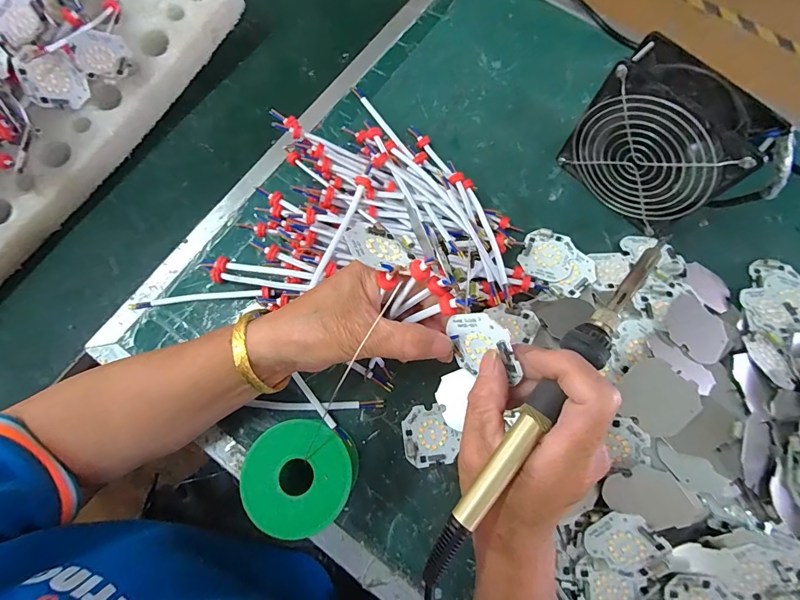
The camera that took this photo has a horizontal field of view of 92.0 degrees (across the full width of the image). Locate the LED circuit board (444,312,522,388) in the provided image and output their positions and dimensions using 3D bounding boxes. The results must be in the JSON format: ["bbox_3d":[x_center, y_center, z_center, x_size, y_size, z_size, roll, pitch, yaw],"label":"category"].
[{"bbox_3d":[0.048,0.028,0.230,0.005,0.043,0.043,-30,108,-38],"label":"LED circuit board"}]

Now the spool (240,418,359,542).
[{"bbox_3d":[-0.065,0.120,0.274,0.065,0.073,0.065,0,74,0],"label":"spool"}]

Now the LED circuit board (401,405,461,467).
[{"bbox_3d":[0.025,0.109,0.313,0.045,0.005,0.046,-7,74,-2],"label":"LED circuit board"}]

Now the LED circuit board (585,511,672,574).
[{"bbox_3d":[0.156,0.171,0.273,0.039,0.004,0.045,45,109,11],"label":"LED circuit board"}]

